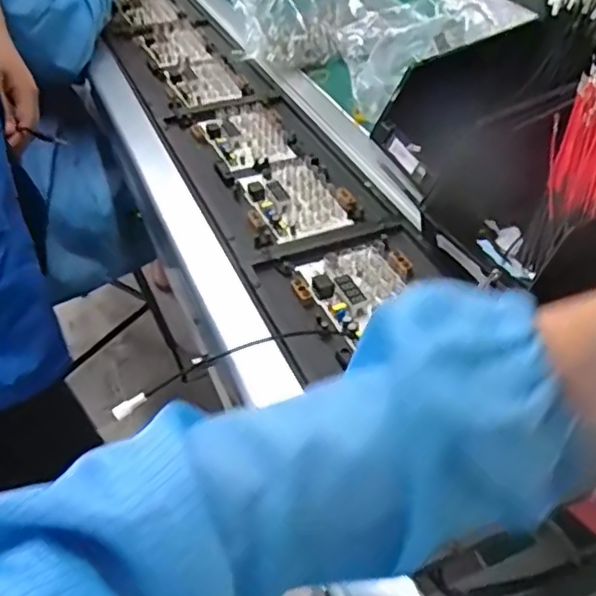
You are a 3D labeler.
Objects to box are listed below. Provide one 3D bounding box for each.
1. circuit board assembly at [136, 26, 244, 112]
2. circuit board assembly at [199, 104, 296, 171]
[{"bbox_3d":[-0.182,-0.379,1.026,0.101,0.013,0.316,-16,44,-17],"label":"circuit board assembly"},{"bbox_3d":[-0.068,-0.218,0.849,0.098,0.016,0.138,-16,45,-18],"label":"circuit board assembly"}]

